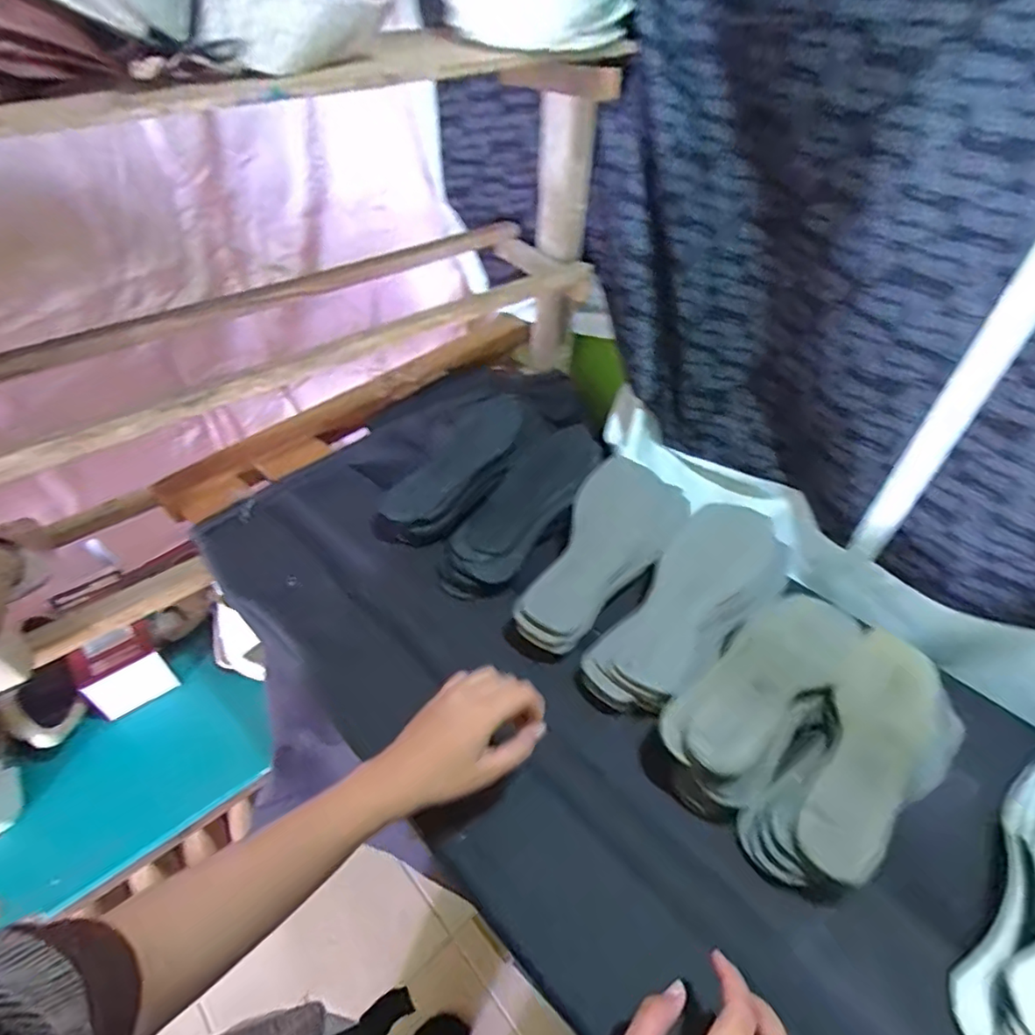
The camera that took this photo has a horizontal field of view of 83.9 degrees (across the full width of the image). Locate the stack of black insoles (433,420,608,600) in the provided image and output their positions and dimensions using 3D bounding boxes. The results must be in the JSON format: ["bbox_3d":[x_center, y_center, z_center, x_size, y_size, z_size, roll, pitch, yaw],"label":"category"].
[{"bbox_3d":[0.014,-0.016,0.688,0.101,0.047,0.286,29,50,22],"label":"stack of black insoles"}]

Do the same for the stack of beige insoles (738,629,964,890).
[{"bbox_3d":[0.297,0.205,0.485,0.106,0.048,0.254,37,53,28],"label":"stack of beige insoles"}]

